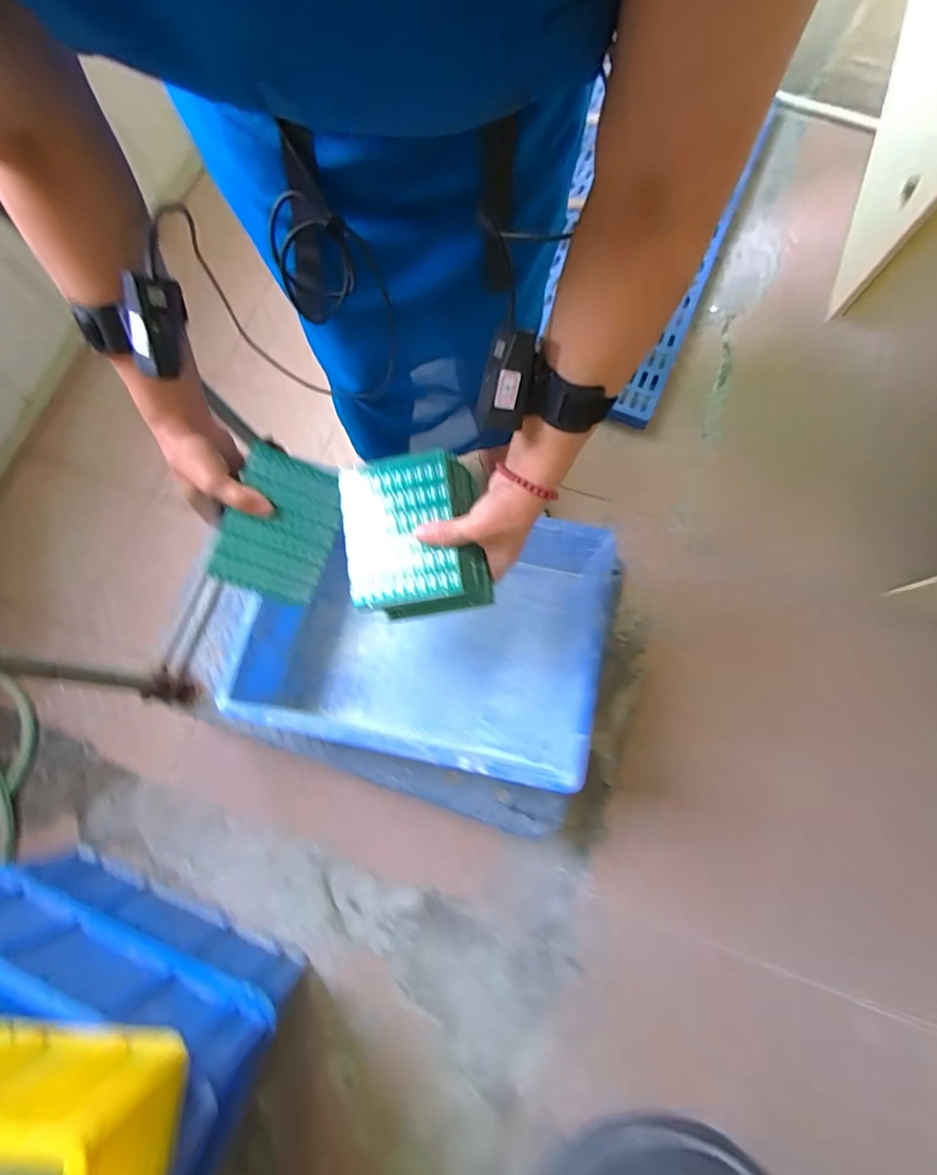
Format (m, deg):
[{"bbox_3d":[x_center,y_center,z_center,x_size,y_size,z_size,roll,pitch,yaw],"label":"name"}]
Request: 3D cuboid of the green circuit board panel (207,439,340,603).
[{"bbox_3d":[-0.187,-0.060,0.525,0.099,0.007,0.138,21,90,-15],"label":"green circuit board panel"}]

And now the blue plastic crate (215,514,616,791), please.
[{"bbox_3d":[-0.058,0.080,0.803,0.500,0.186,0.360,11,76,3],"label":"blue plastic crate"}]

